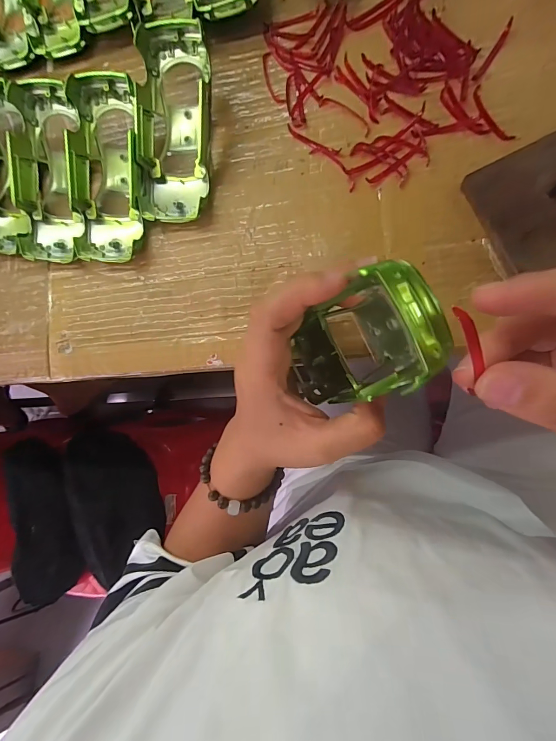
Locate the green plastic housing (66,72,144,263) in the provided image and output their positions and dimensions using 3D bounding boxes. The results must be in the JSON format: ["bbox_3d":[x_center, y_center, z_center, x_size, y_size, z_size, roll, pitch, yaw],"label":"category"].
[{"bbox_3d":[-0.132,-0.154,0.281,0.055,0.034,0.130,6,91,10],"label":"green plastic housing"}]

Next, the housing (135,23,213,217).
[{"bbox_3d":[-0.077,-0.183,0.271,0.055,0.034,0.132,4,91,10],"label":"housing"}]

